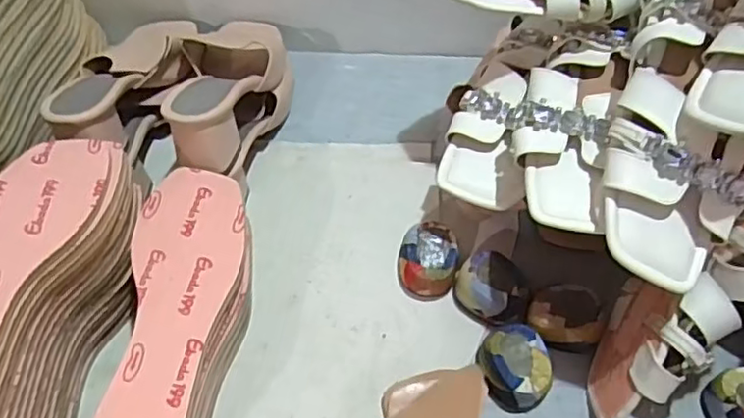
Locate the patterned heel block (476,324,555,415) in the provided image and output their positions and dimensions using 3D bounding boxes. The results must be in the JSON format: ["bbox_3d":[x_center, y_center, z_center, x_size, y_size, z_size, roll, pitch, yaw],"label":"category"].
[{"bbox_3d":[0.113,0.126,0.502,0.049,0.032,0.061,-9,56,-3],"label":"patterned heel block"}]

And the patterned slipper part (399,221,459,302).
[{"bbox_3d":[0.048,0.044,0.547,0.051,0.032,0.057,6,56,7],"label":"patterned slipper part"}]

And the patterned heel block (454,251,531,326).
[{"bbox_3d":[0.102,0.067,0.539,0.059,0.041,0.050,12,57,11],"label":"patterned heel block"}]

